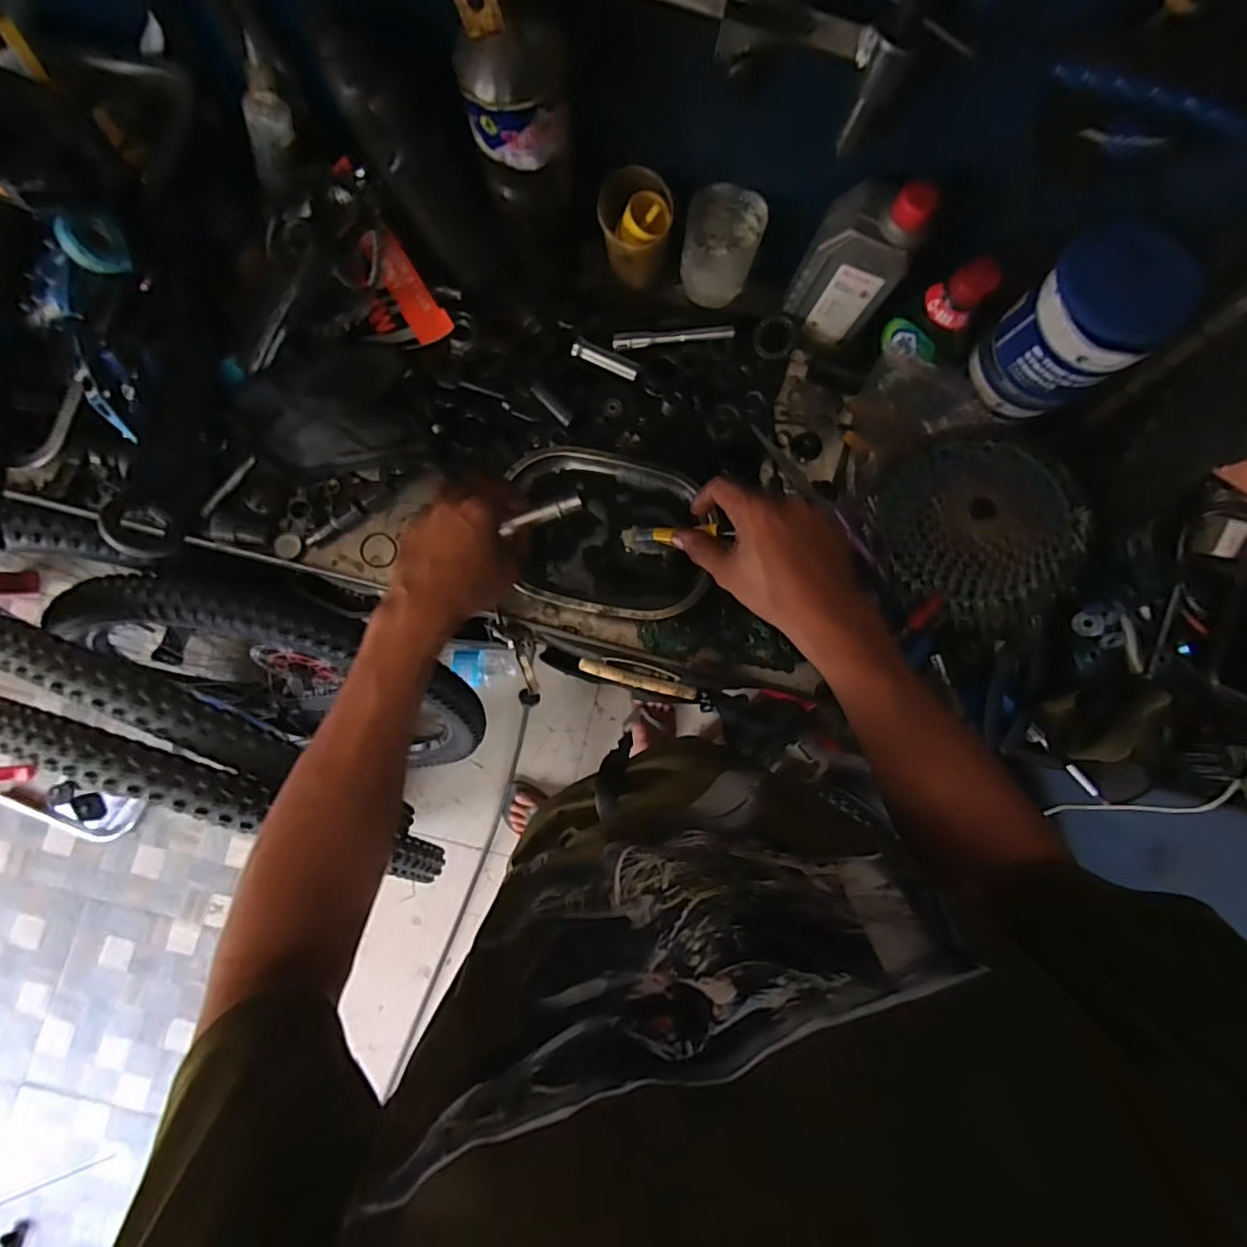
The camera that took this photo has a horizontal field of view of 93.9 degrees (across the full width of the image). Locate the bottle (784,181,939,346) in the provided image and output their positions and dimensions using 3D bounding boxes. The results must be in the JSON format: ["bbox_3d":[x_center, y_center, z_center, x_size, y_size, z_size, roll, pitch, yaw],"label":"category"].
[{"bbox_3d":[0.208,-0.325,0.527,0.082,0.157,0.048,28,83,1],"label":"bottle"}]

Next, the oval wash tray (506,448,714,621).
[{"bbox_3d":[-0.016,-0.087,0.574,0.190,0.034,0.155,11,83,-1],"label":"oval wash tray"}]

